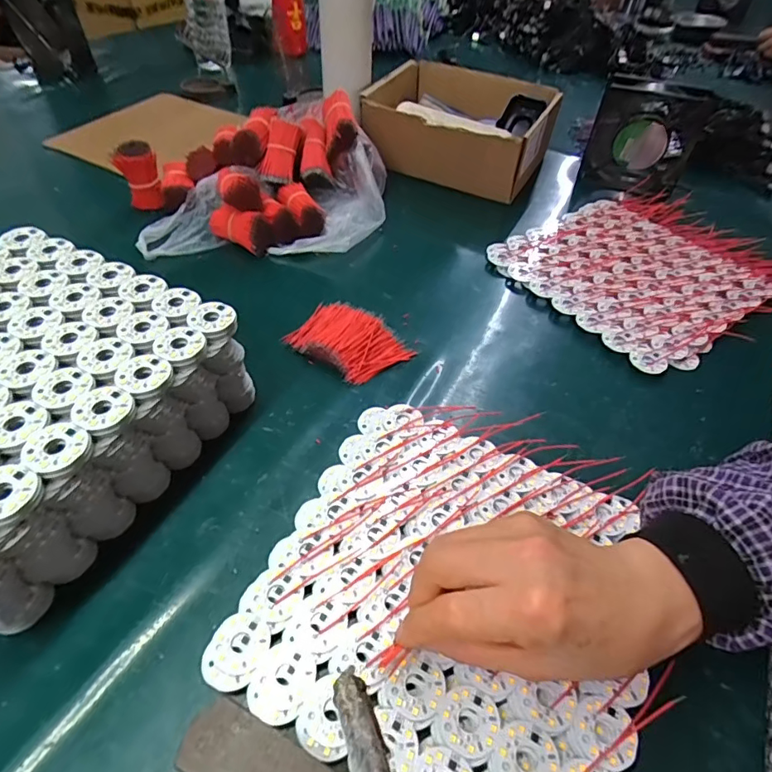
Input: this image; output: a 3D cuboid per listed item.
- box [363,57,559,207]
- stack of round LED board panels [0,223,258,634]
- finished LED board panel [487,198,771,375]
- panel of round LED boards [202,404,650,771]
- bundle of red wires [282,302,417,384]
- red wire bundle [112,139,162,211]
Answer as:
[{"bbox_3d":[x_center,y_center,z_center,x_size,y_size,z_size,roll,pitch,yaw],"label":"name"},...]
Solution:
[{"bbox_3d":[0.105,-0.355,0.682,0.219,0.098,0.218,21,50,14],"label":"box"},{"bbox_3d":[-0.245,0.012,0.335,0.211,0.092,0.222,23,51,16],"label":"stack of round LED board panels"},{"bbox_3d":[0.267,-0.126,0.539,0.234,0.029,0.227,-27,55,-25],"label":"finished LED board panel"},{"bbox_3d":[0.040,0.121,0.304,0.219,0.012,0.218,22,50,16],"label":"panel of round LED boards"},{"bbox_3d":[-0.032,-0.041,0.449,0.100,0.019,0.070,30,53,21],"label":"bundle of red wires"},{"bbox_3d":[-0.279,-0.238,0.565,0.044,0.058,0.042,-19,52,-20],"label":"red wire bundle"}]

